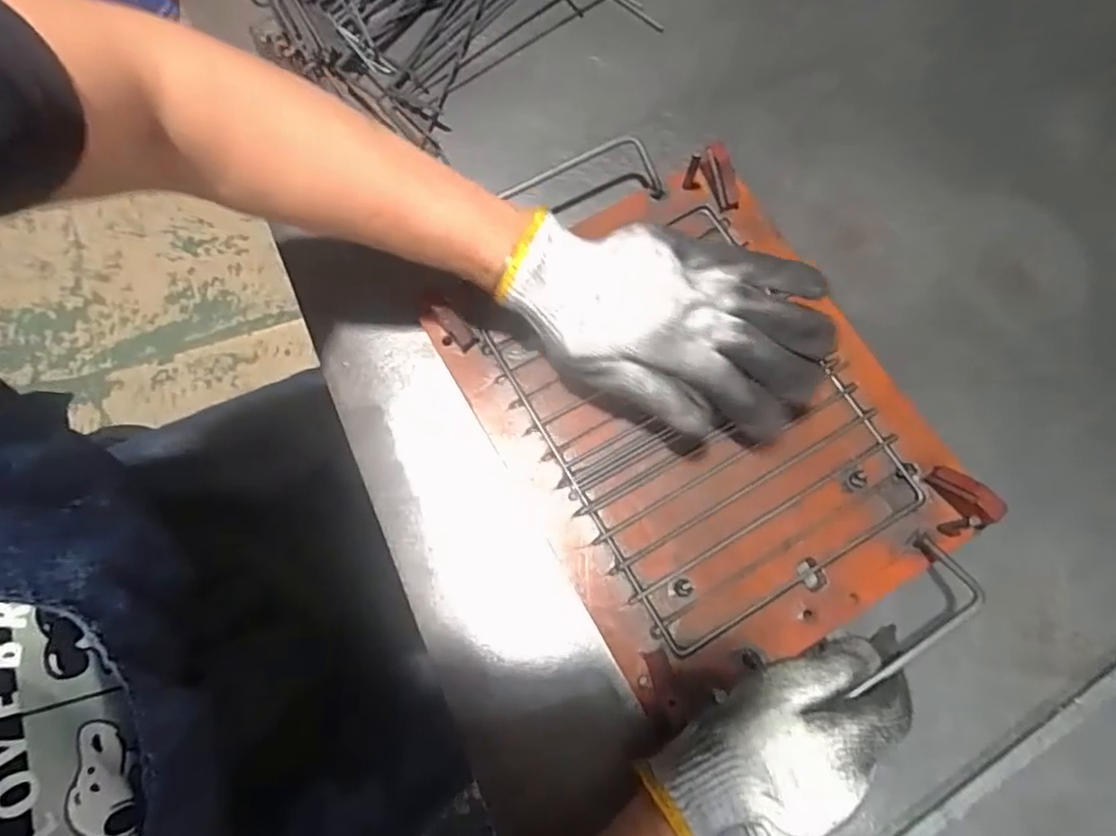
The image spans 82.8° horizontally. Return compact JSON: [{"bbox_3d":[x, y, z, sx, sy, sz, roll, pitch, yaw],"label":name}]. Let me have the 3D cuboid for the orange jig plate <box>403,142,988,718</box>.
[{"bbox_3d":[0.088,-0.002,0.401,0.232,0.024,0.297,-29,76,-10],"label":"orange jig plate"}]

